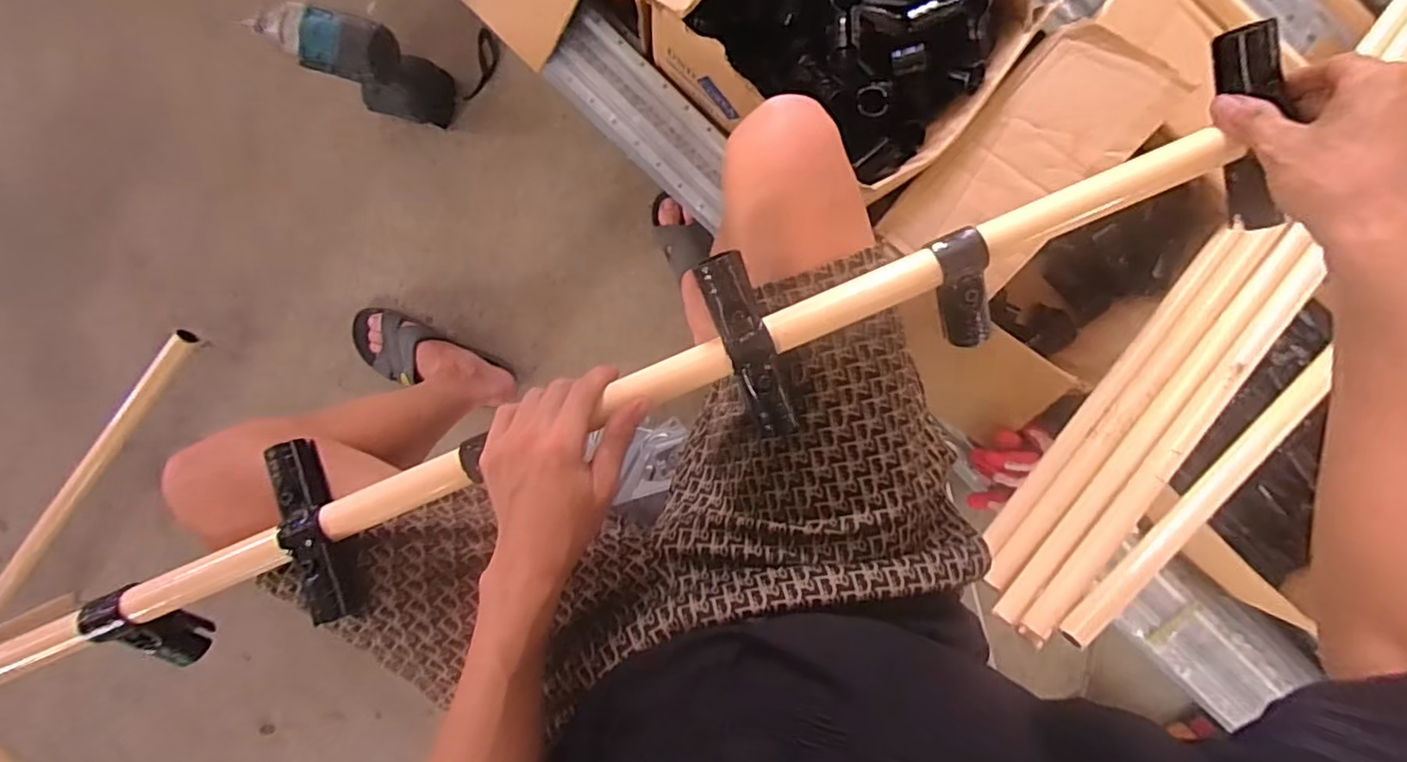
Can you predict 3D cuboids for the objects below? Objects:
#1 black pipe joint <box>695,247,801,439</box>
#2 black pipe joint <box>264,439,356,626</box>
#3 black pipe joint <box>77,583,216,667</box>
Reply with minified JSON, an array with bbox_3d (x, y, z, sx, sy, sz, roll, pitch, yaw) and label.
[{"bbox_3d":[0.034,-0.023,0.443,0.032,0.036,0.134,-21,98,5],"label":"black pipe joint"},{"bbox_3d":[-0.283,0.107,0.456,0.029,0.034,0.131,-21,82,5],"label":"black pipe joint"},{"bbox_3d":[-0.421,0.191,0.483,0.039,0.028,0.102,-13,140,4],"label":"black pipe joint"}]

